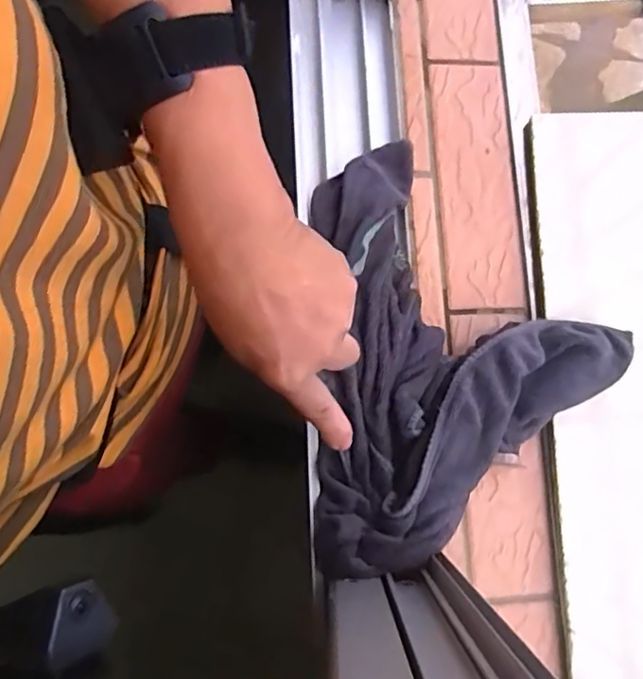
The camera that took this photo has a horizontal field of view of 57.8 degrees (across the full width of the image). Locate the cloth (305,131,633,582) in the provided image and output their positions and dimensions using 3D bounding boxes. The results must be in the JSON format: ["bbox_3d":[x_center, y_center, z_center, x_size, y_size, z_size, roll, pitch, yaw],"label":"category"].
[{"bbox_3d":[0.048,0.011,0.386,0.233,0.048,0.222,-44,83,-7],"label":"cloth"}]

